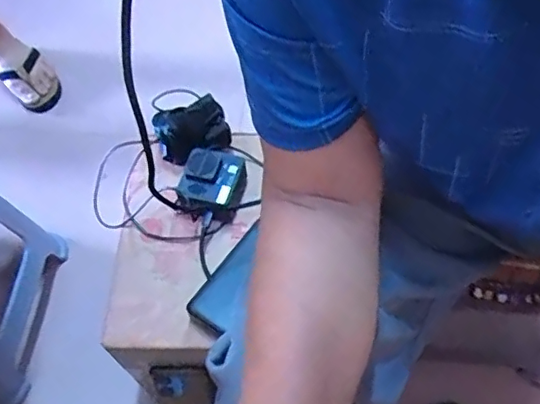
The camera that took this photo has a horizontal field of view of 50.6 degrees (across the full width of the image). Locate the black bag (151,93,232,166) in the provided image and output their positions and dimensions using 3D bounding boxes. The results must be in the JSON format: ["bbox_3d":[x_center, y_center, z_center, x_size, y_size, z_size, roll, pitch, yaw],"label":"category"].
[{"bbox_3d":[-0.108,-0.101,0.774,0.099,0.042,0.082,-29,60,-14],"label":"black bag"}]

